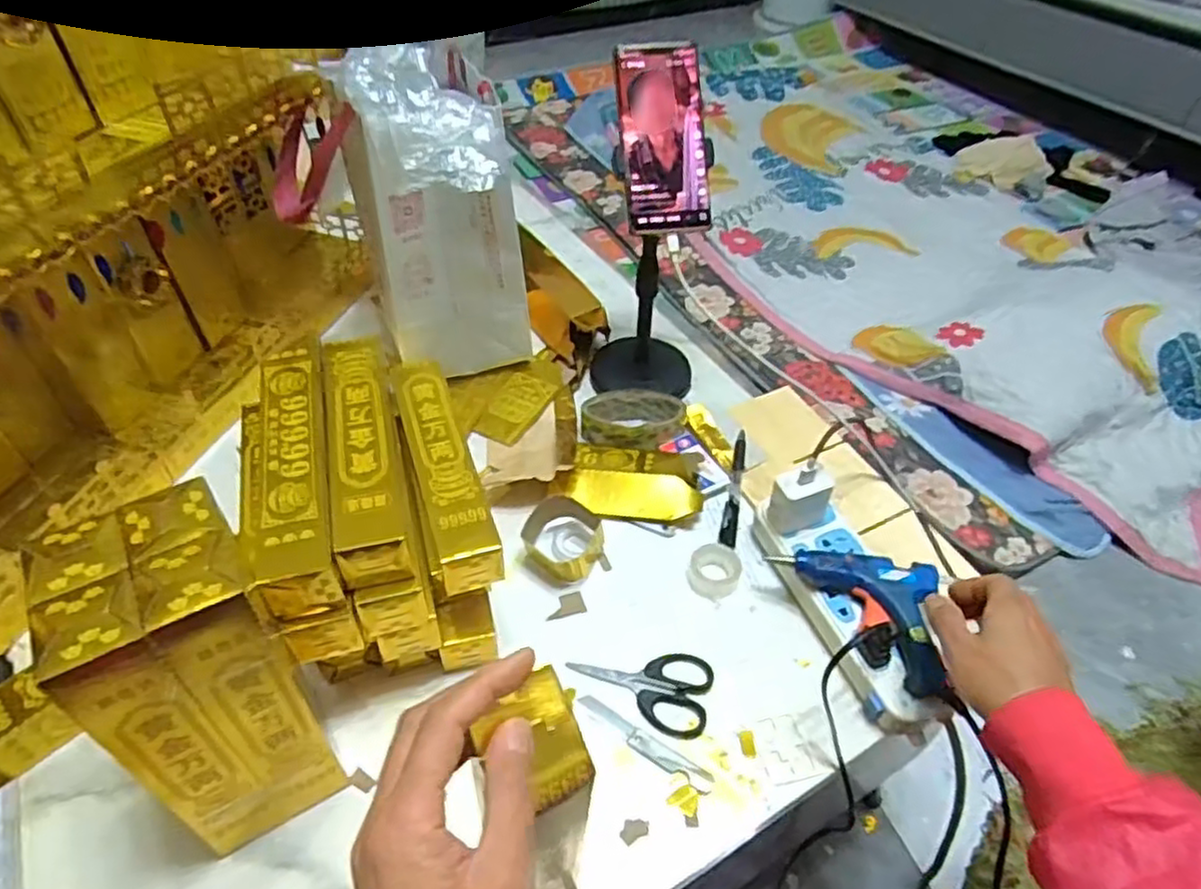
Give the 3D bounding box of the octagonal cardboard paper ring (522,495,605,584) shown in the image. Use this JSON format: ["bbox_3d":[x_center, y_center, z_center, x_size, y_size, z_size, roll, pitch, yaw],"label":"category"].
[{"bbox_3d":[-0.031,0.084,0.621,0.058,0.036,0.062,30,52,24],"label":"octagonal cardboard paper ring"}]

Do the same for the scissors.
[{"bbox_3d":[0.030,0.184,0.554,0.108,0.006,0.062,11,47,9],"label":"scissors"}]

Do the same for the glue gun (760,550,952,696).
[{"bbox_3d":[0.192,0.125,0.542,0.119,0.024,0.099,11,47,9],"label":"glue gun"}]

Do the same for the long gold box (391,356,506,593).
[{"bbox_3d":[-0.121,0.015,0.558,0.043,0.044,0.206,-14,48,-15],"label":"long gold box"}]

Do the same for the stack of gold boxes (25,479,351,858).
[{"bbox_3d":[-0.225,0.143,0.428,0.086,0.250,0.091,-21,50,-20],"label":"stack of gold boxes"}]

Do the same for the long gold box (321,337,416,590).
[{"bbox_3d":[-0.167,0.005,0.514,0.046,0.045,0.204,-11,48,-12],"label":"long gold box"}]

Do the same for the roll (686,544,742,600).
[{"bbox_3d":[0.097,0.108,0.616,0.042,0.019,0.046,1,46,-1],"label":"roll"}]

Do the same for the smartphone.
[{"bbox_3d":[0.055,-0.265,0.626,0.076,0.156,0.014,-8,6,-9],"label":"smartphone"}]

